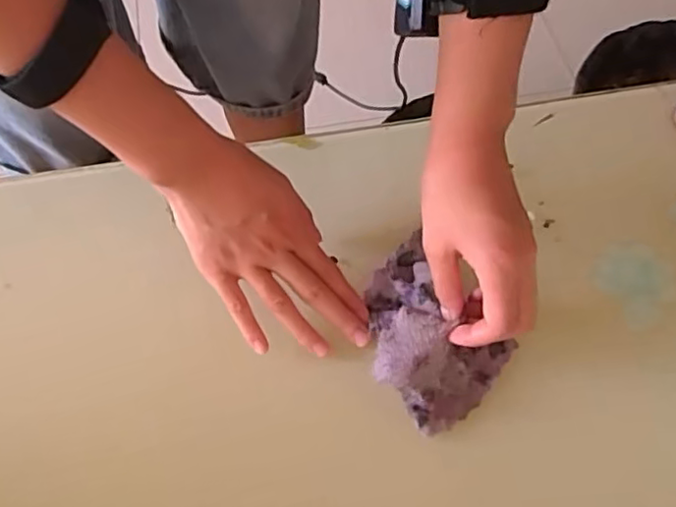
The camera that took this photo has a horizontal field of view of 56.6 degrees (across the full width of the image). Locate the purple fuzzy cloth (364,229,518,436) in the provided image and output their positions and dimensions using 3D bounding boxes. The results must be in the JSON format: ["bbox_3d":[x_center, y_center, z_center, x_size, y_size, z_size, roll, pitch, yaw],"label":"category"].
[{"bbox_3d":[0.056,0.051,0.423,0.092,0.042,0.115,-38,68,-18],"label":"purple fuzzy cloth"}]

